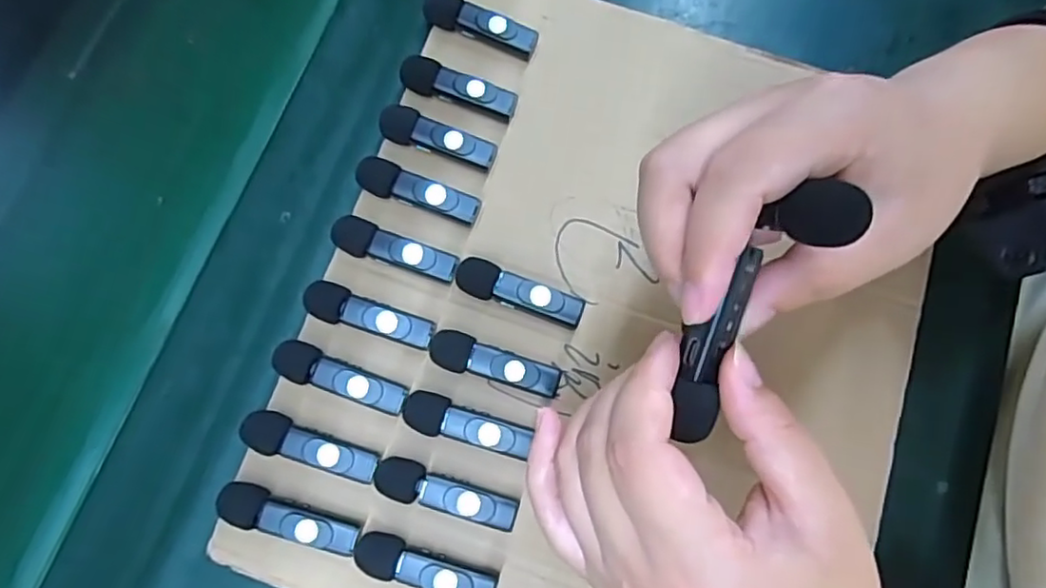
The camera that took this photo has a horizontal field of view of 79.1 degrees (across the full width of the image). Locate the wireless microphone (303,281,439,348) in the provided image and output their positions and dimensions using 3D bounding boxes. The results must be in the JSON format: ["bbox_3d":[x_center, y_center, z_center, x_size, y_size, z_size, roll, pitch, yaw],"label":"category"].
[{"bbox_3d":[-0.076,0.012,0.315,0.065,0.017,0.018,20,77,4],"label":"wireless microphone"}]

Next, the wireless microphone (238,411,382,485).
[{"bbox_3d":[-0.099,0.072,0.300,0.064,0.016,0.018,15,77,3],"label":"wireless microphone"}]

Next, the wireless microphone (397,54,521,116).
[{"bbox_3d":[-0.035,-0.111,0.345,0.064,0.017,0.017,17,77,3],"label":"wireless microphone"}]

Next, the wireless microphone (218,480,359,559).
[{"bbox_3d":[-0.107,0.104,0.292,0.065,0.015,0.018,19,77,4],"label":"wireless microphone"}]

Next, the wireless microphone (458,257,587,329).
[{"bbox_3d":[-0.002,0.000,0.318,0.065,0.017,0.018,19,77,4],"label":"wireless microphone"}]

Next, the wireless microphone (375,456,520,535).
[{"bbox_3d":[-0.036,0.093,0.296,0.067,0.016,0.018,15,77,3],"label":"wireless microphone"}]

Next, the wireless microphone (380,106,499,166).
[{"bbox_3d":[-0.045,-0.083,0.338,0.062,0.016,0.017,16,77,3],"label":"wireless microphone"}]

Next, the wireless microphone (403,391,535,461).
[{"bbox_3d":[-0.027,0.063,0.304,0.061,0.017,0.019,17,77,3],"label":"wireless microphone"}]

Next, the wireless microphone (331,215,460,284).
[{"bbox_3d":[-0.064,-0.022,0.324,0.064,0.016,0.018,17,77,3],"label":"wireless microphone"}]

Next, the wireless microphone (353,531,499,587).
[{"bbox_3d":[-0.044,0.125,0.289,0.065,0.016,0.017,15,77,3],"label":"wireless microphone"}]

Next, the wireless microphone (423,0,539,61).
[{"bbox_3d":[-0.024,-0.149,0.354,0.065,0.019,0.015,20,77,4],"label":"wireless microphone"}]

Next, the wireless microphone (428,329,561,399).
[{"bbox_3d":[-0.014,0.034,0.311,0.064,0.016,0.019,14,77,3],"label":"wireless microphone"}]

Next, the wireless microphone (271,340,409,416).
[{"bbox_3d":[-0.088,0.041,0.308,0.065,0.018,0.018,20,77,4],"label":"wireless microphone"}]

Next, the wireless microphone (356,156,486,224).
[{"bbox_3d":[-0.055,-0.053,0.331,0.064,0.015,0.018,19,77,4],"label":"wireless microphone"}]

